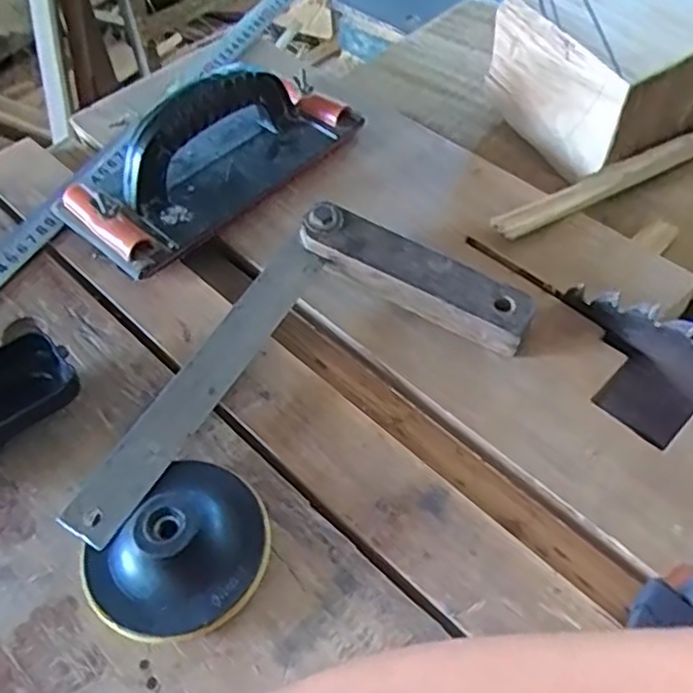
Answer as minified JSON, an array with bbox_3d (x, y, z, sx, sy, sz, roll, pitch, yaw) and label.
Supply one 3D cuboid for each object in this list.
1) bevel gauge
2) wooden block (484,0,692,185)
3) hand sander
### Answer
[{"bbox_3d":[-0.039,-0.002,0.405,0.277,0.037,0.132,-24,56,-14],"label":"bevel gauge"},{"bbox_3d":[0.212,-0.217,0.547,0.148,0.109,0.143,-25,56,-15],"label":"wooden block"},{"bbox_3d":[-0.093,-0.146,0.491,0.084,0.066,0.215,37,63,26],"label":"hand sander"}]

